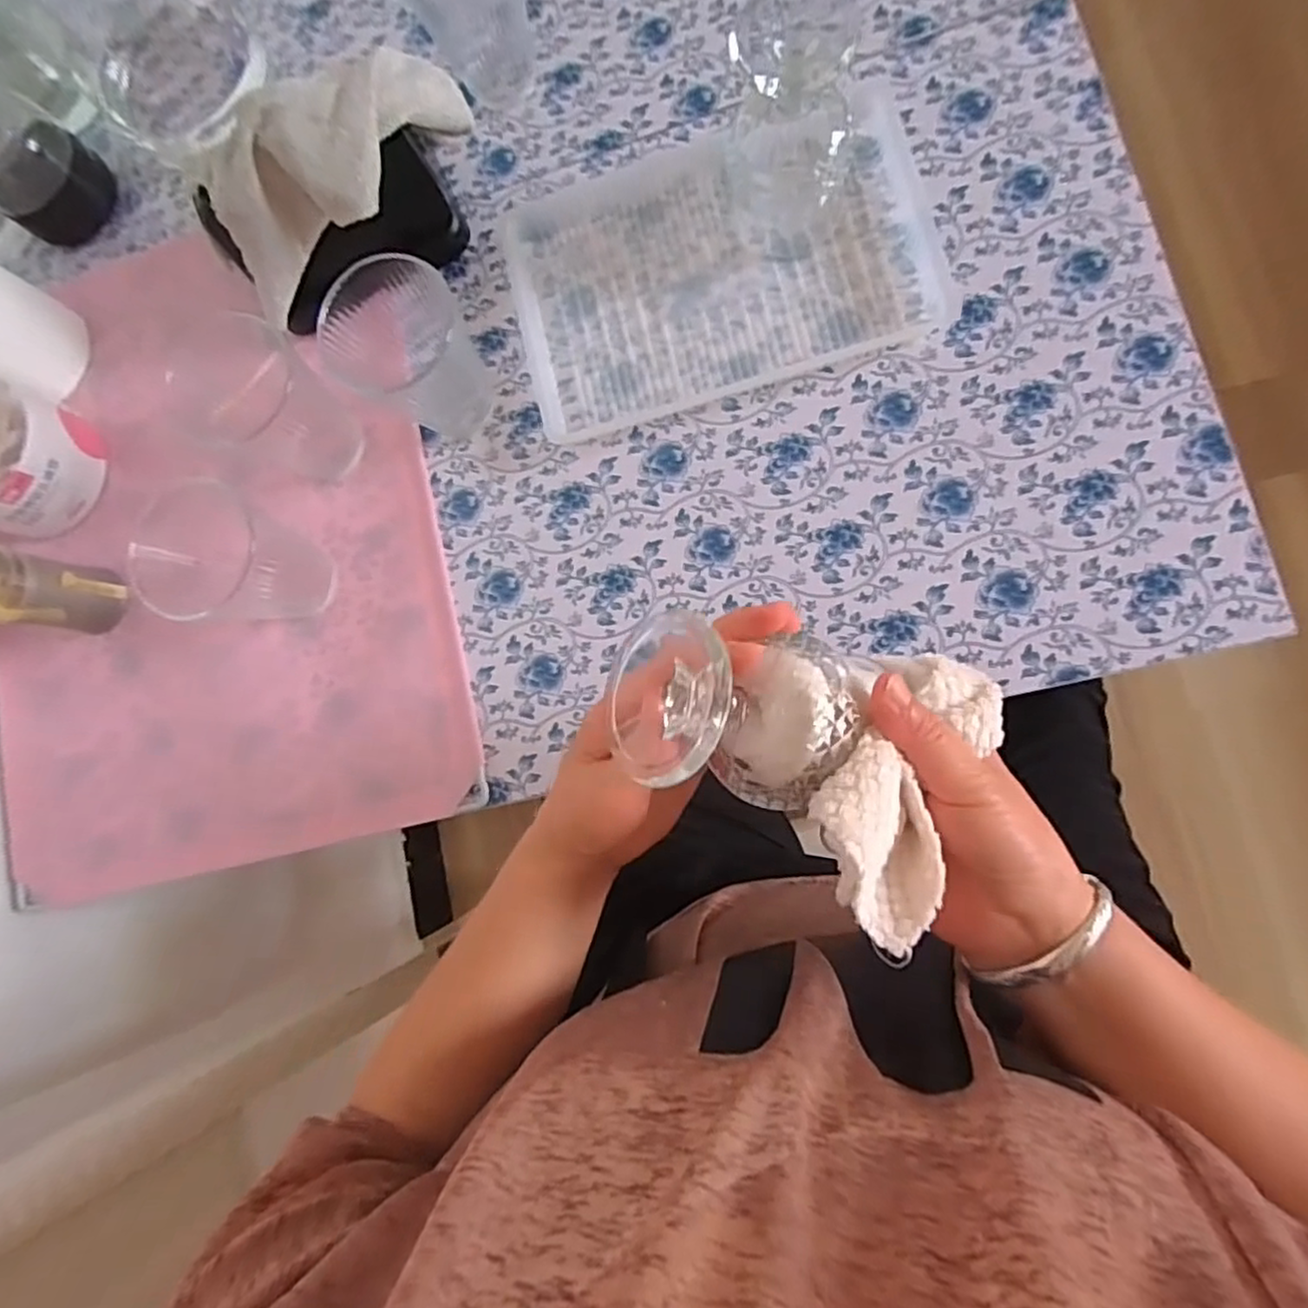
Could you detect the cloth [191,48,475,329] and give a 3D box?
[{"bbox_3d":[-0.183,-0.275,0.392,0.174,0.076,0.066,-36,80,5],"label":"cloth"}]

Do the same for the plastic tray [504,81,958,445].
[{"bbox_3d":[0.038,-0.238,0.414,0.244,0.021,0.165,-14,82,8],"label":"plastic tray"}]

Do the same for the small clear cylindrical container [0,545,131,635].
[{"bbox_3d":[-0.388,-0.040,0.430,0.046,0.075,0.044,-1,84,10],"label":"small clear cylindrical container"}]

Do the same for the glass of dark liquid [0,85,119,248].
[{"bbox_3d":[-0.445,-0.346,0.473,0.087,0.068,0.073,36,90,11],"label":"glass of dark liquid"}]

